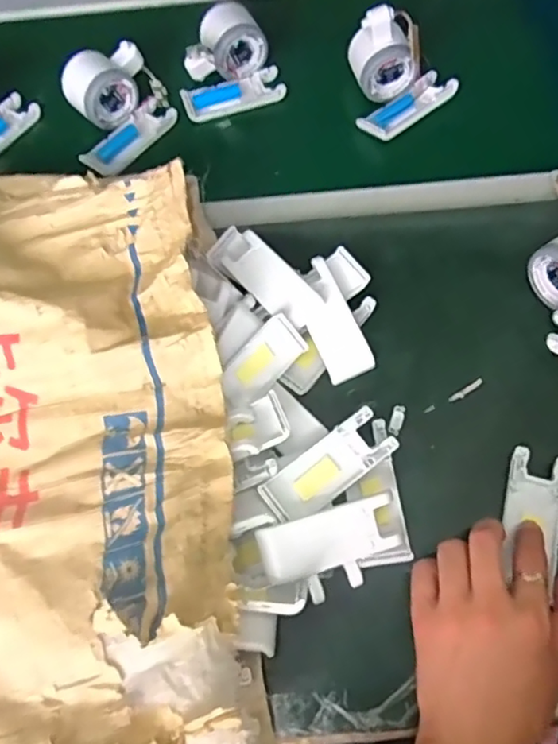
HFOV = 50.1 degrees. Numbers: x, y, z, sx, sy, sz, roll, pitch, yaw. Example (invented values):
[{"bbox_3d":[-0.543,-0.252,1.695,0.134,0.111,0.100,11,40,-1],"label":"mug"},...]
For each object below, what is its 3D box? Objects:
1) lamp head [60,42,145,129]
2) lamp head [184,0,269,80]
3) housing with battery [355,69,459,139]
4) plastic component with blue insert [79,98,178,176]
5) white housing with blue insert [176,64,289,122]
[{"bbox_3d":[-0.176,-0.298,0.612,0.066,0.046,0.088,38,83,4],"label":"lamp head"},{"bbox_3d":[-0.057,-0.341,0.626,0.084,0.050,0.054,-29,67,-10],"label":"lamp head"},{"bbox_3d":[0.130,-0.268,0.602,0.107,0.018,0.038,-36,69,-12],"label":"housing with battery"},{"bbox_3d":[-0.153,-0.240,0.612,0.044,0.011,0.102,39,73,18],"label":"plastic component with blue insert"},{"bbox_3d":[-0.047,-0.290,0.628,0.104,0.014,0.044,-21,66,-6],"label":"white housing with blue insert"}]

